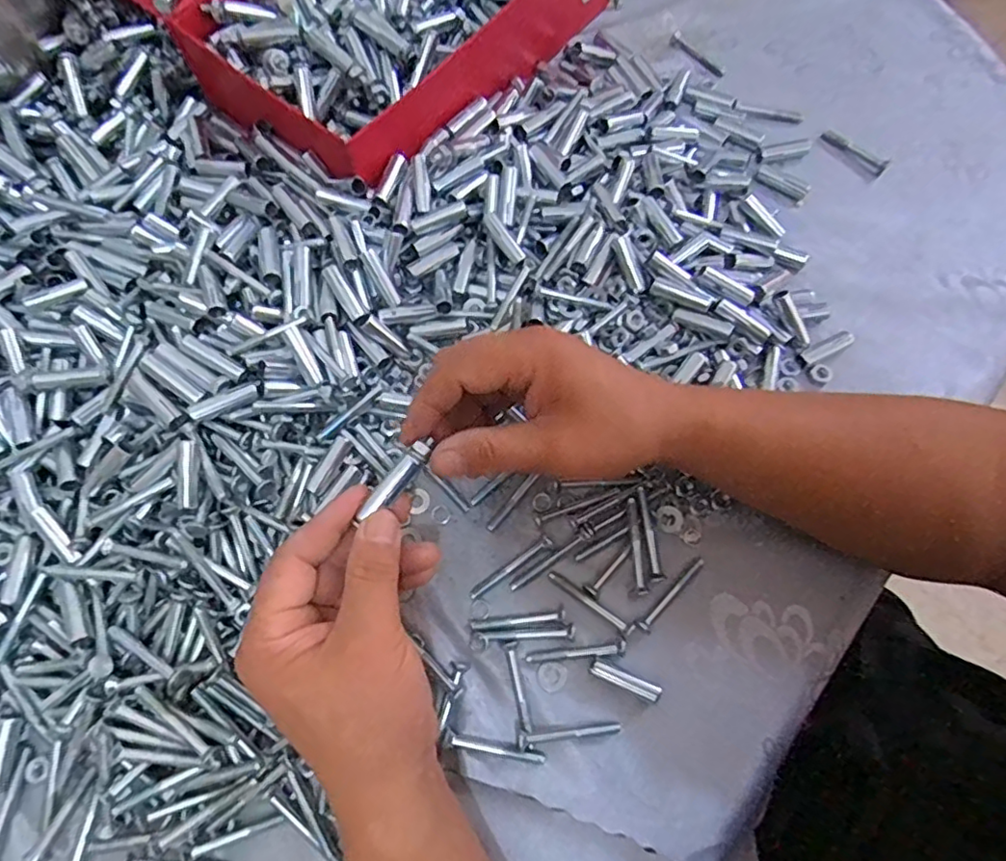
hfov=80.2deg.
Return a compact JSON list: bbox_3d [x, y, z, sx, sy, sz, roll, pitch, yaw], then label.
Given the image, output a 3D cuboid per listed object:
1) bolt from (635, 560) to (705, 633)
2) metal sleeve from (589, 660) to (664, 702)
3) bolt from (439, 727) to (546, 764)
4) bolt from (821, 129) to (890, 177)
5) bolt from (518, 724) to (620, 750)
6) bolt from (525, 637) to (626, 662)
[{"bbox_3d":[0.100,0.096,0.347,0.055,0.005,0.009,-39,74,-11],"label":"bolt"},{"bbox_3d":[0.068,0.139,0.332,0.040,0.008,0.009,21,72,8],"label":"metal sleeve"},{"bbox_3d":[-0.005,0.170,0.321,0.054,0.007,0.008,10,71,5],"label":"bolt"},{"bbox_3d":[0.270,-0.216,0.461,0.053,0.010,0.012,37,75,13],"label":"bolt"},{"bbox_3d":[0.036,0.165,0.324,0.056,0.004,0.007,-7,71,-1],"label":"bolt"},{"bbox_3d":[0.041,0.125,0.338,0.056,0.004,0.009,-6,71,-1],"label":"bolt"}]

